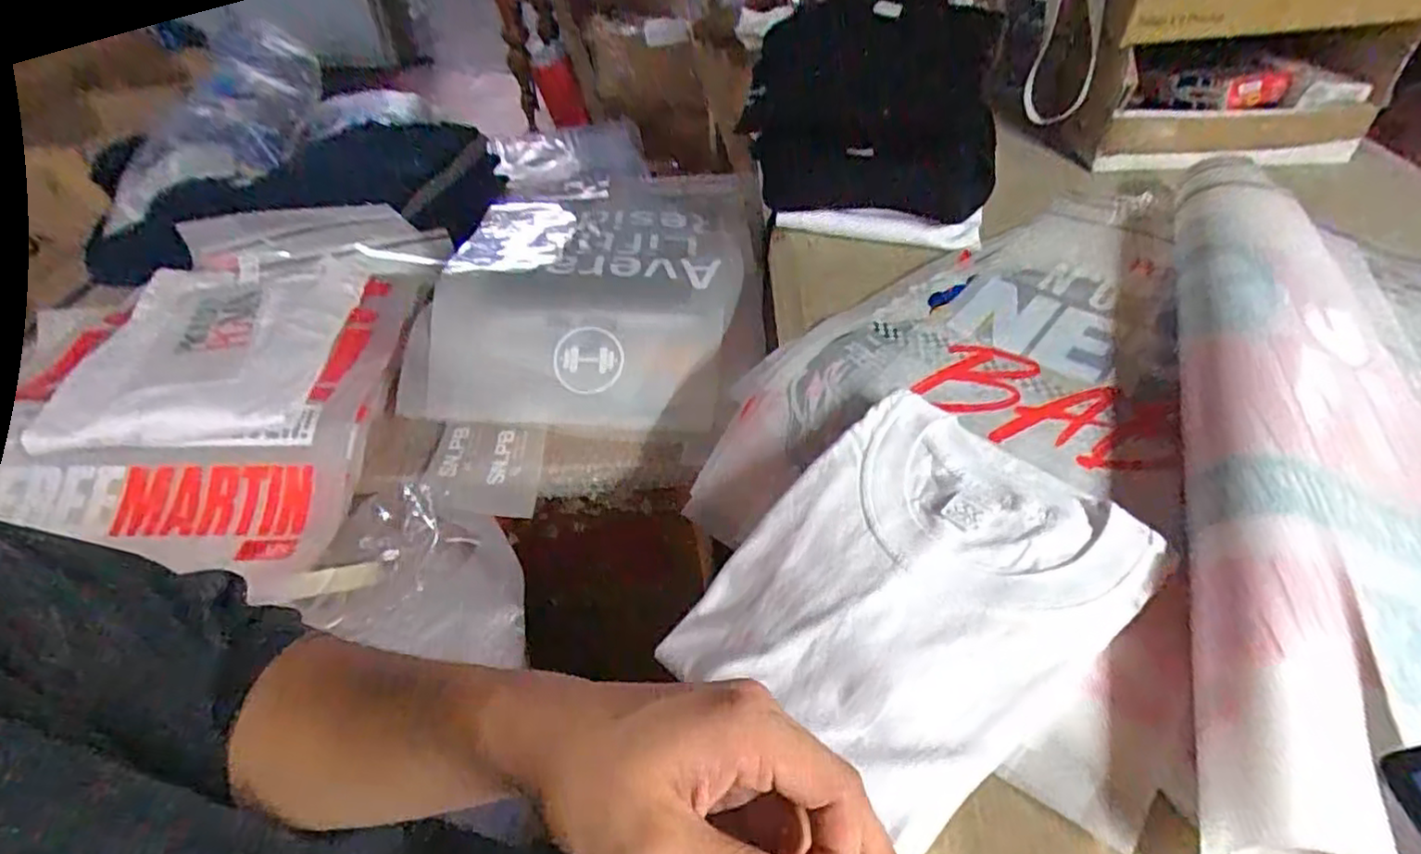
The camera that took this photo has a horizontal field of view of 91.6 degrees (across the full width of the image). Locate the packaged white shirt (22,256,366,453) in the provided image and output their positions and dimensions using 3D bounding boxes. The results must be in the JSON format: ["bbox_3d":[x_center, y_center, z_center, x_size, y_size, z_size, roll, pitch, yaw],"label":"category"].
[{"bbox_3d":[-0.446,-0.089,0.638,0.204,0.044,0.288,-9,44,-5],"label":"packaged white shirt"}]

